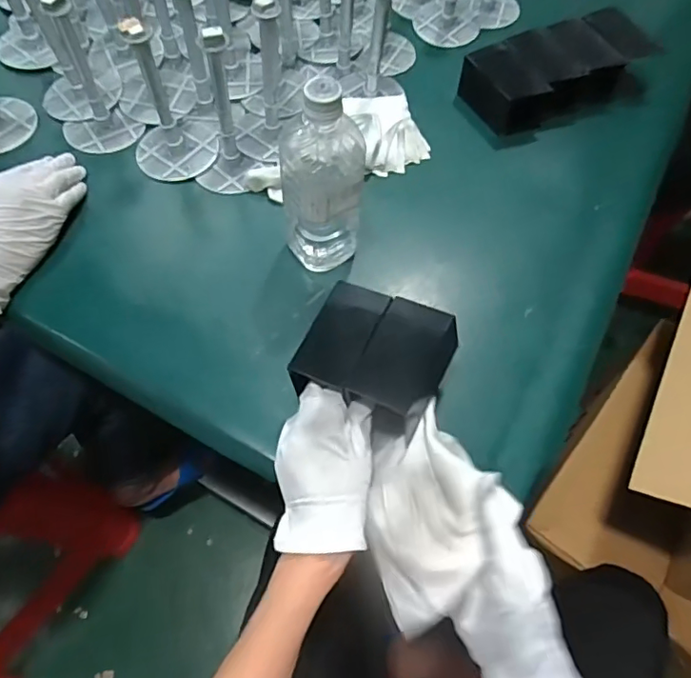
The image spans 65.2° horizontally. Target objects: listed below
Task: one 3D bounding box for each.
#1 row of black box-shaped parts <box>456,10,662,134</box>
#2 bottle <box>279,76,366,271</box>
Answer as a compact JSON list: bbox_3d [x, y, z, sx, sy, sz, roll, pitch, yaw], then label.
[{"bbox_3d":[0.275,-0.338,0.687,0.236,0.058,0.111,-23,66,-13],"label":"row of black box-shaped parts"},{"bbox_3d":[-0.020,-0.137,0.490,0.073,0.196,0.067,0,63,-2],"label":"bottle"}]

